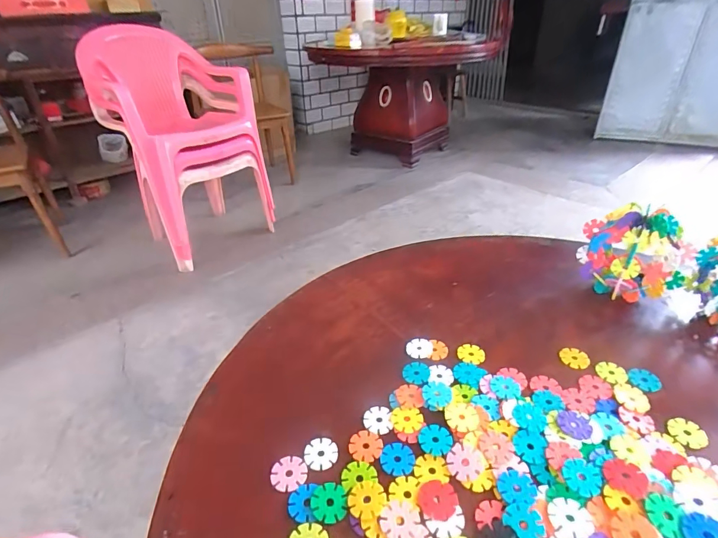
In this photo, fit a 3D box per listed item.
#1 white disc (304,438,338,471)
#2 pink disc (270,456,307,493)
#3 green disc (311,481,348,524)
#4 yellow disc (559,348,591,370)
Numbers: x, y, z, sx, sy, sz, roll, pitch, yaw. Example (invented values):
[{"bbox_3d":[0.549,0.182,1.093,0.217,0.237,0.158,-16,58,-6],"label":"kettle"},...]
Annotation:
[{"bbox_3d":[-0.036,0.177,0.381,0.031,0.004,0.029,1,41,-1],"label":"white disc"},{"bbox_3d":[-0.064,0.187,0.365,0.032,0.004,0.030,13,40,12],"label":"pink disc"},{"bbox_3d":[-0.025,0.197,0.338,0.030,0.004,0.032,3,40,-3],"label":"green disc"},{"bbox_3d":[0.257,0.106,0.476,0.031,0.005,0.029,-2,33,1],"label":"yellow disc"}]

